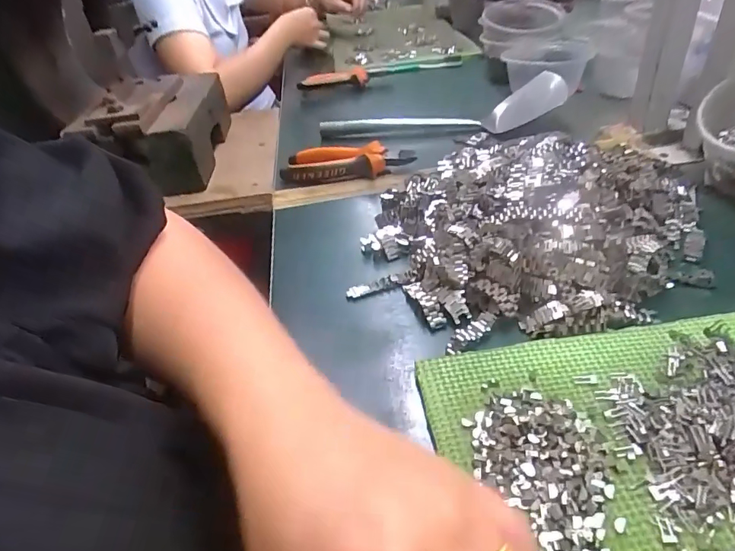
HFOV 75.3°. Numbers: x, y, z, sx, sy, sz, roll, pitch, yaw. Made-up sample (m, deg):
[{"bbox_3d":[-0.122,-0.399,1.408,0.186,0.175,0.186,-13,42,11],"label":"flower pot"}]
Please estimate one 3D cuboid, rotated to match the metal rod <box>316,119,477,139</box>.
[{"bbox_3d":[0.038,-0.188,0.612,0.201,0.024,0.018,1,39,10],"label":"metal rod"}]

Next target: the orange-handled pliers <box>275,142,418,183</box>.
[{"bbox_3d":[-0.021,-0.125,0.533,0.143,0.032,0.047,1,39,7],"label":"orange-handled pliers"}]

